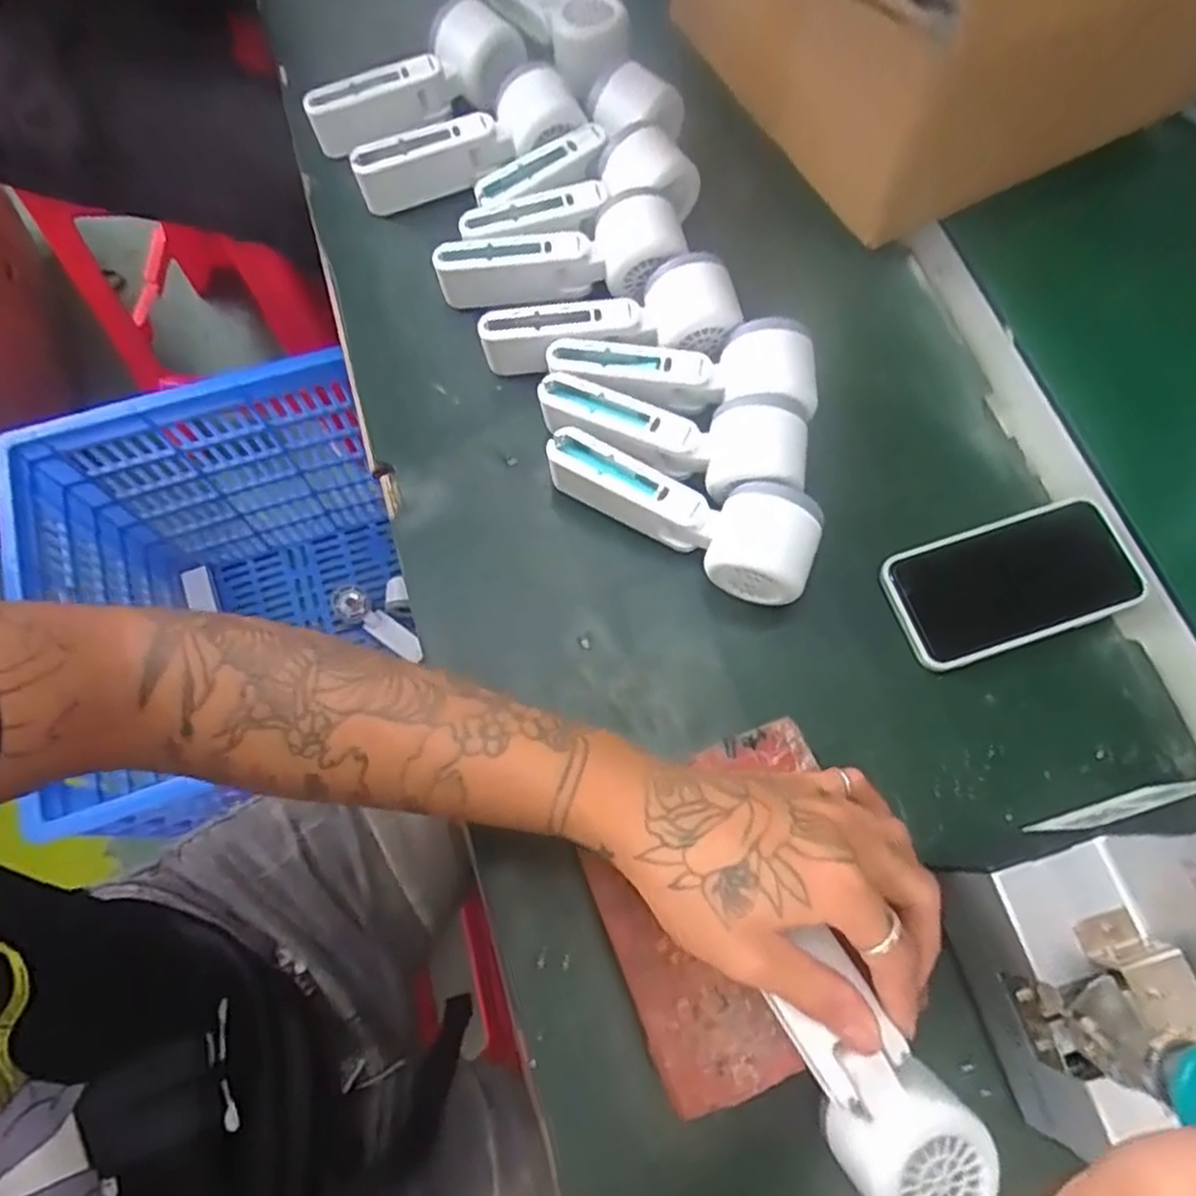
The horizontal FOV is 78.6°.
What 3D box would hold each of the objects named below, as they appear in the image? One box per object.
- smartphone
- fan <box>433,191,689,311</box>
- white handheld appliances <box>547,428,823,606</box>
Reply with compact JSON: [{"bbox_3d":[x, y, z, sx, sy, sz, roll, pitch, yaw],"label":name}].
[{"bbox_3d":[0.247,-0.011,0.435,0.142,0.016,0.074,-17,71,-7],"label":"smartphone"},{"bbox_3d":[-0.026,-0.229,0.487,0.163,0.047,0.055,-7,70,10],"label":"fan"},{"bbox_3d":[0.045,-0.049,0.432,0.166,0.059,0.056,21,71,6],"label":"white handheld appliances"}]

